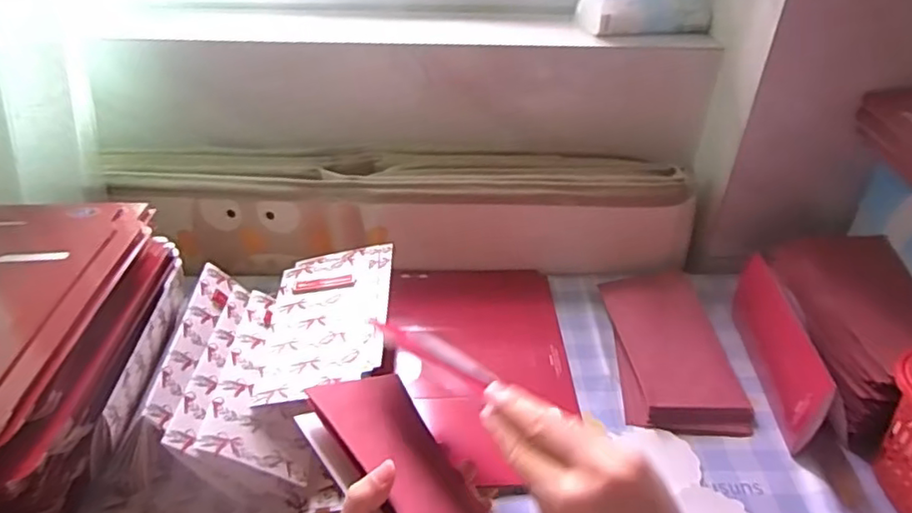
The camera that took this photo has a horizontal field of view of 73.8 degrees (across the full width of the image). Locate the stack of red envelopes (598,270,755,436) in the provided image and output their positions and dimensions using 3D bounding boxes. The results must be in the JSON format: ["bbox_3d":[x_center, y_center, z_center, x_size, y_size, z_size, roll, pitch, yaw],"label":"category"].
[{"bbox_3d":[0.206,0.085,0.589,0.104,0.020,0.192,2,36,1],"label":"stack of red envelopes"}]

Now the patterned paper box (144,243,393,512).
[{"bbox_3d":[-0.141,0.085,0.526,0.160,0.083,0.232,-1,37,-2],"label":"patterned paper box"}]

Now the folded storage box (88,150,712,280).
[{"bbox_3d":[-0.050,-0.047,0.681,0.607,0.107,0.112,-2,37,-4],"label":"folded storage box"}]

